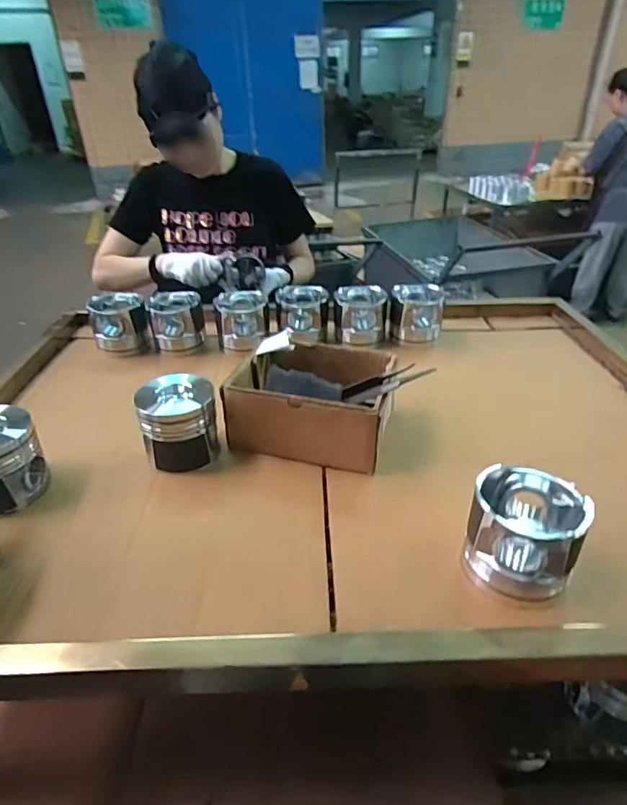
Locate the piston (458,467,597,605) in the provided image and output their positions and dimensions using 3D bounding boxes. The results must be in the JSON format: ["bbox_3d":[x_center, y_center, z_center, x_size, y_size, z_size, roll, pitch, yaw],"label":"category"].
[{"bbox_3d":[0.196,0.122,0.459,0.092,0.096,0.099,-1,33,1],"label":"piston"}]

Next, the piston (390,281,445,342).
[{"bbox_3d":[0.186,-0.159,0.903,0.096,0.089,0.081,5,34,11],"label":"piston"}]

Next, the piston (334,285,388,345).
[{"bbox_3d":[0.086,-0.156,0.910,0.092,0.101,0.092,2,33,7],"label":"piston"}]

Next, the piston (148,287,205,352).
[{"bbox_3d":[-0.245,-0.141,0.891,0.093,0.086,0.086,-10,34,-12],"label":"piston"}]

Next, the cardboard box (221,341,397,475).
[{"bbox_3d":[0.006,-0.003,0.657,0.197,0.095,0.161,11,35,19],"label":"cardboard box"}]

